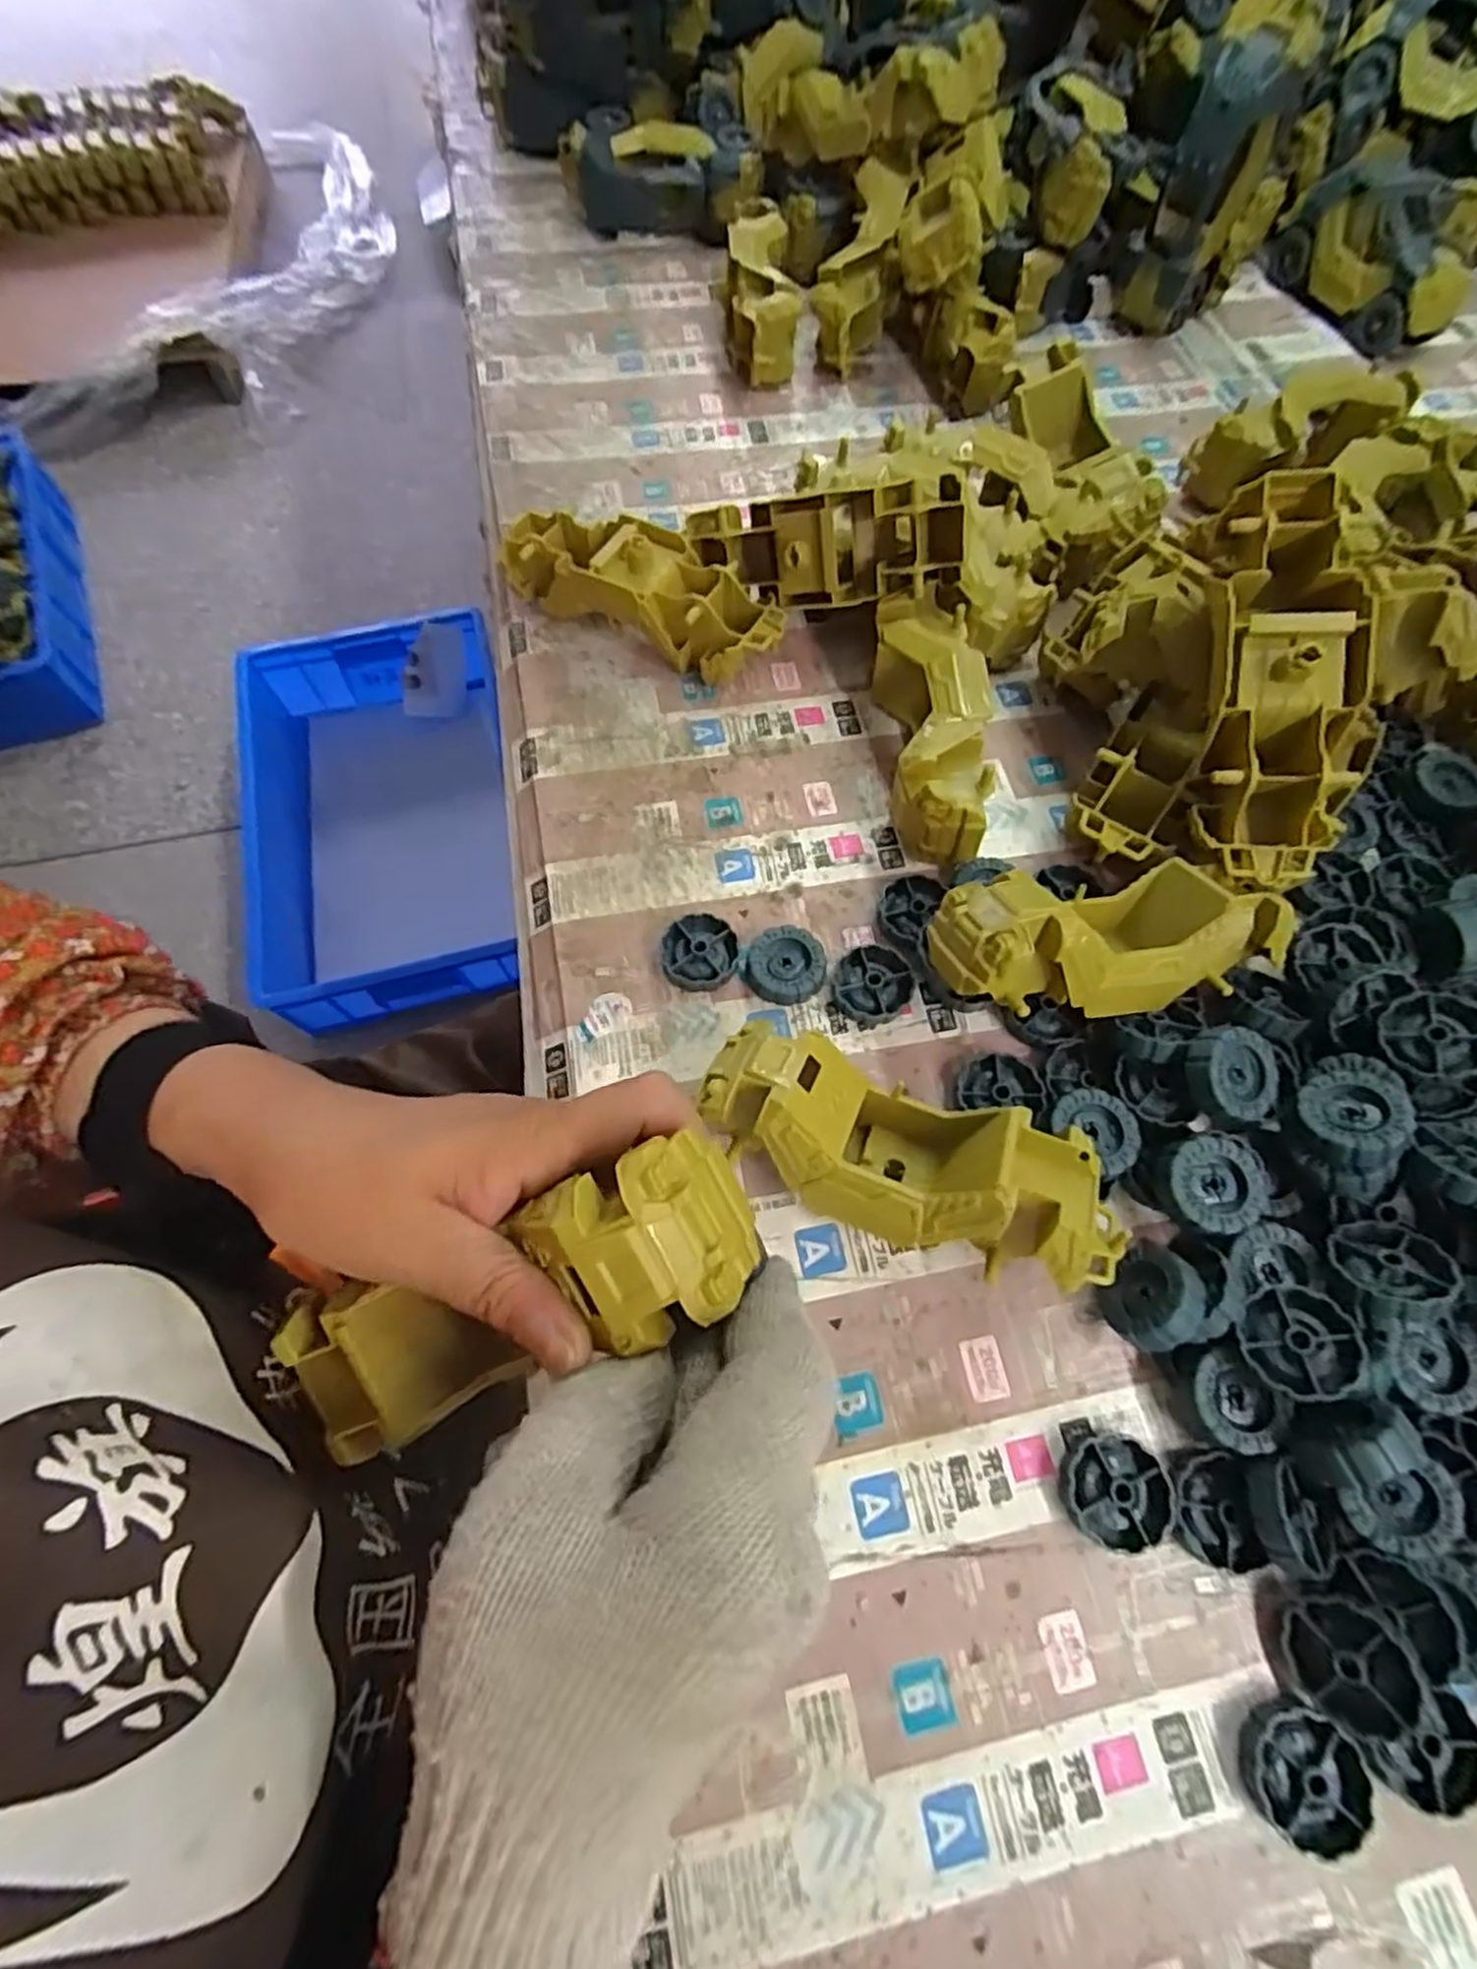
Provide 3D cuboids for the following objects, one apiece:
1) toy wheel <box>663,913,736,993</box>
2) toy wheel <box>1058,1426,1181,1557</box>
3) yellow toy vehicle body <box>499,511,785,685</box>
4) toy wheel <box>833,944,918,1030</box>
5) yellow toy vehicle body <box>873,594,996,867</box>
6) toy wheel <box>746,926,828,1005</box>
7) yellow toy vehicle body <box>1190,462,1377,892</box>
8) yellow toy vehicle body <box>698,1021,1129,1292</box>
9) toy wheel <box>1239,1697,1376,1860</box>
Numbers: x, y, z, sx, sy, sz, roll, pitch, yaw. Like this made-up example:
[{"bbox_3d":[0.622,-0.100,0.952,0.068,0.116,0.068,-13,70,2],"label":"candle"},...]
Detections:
[{"bbox_3d":[-0.019,-0.015,0.390,0.036,0.012,0.039,1,65,-1],"label":"toy wheel"},{"bbox_3d":[0.145,0.196,0.301,0.041,0.013,0.038,1,65,-1],"label":"toy wheel"},{"bbox_3d":[-0.058,-0.236,0.471,0.180,0.052,0.058,29,68,11],"label":"yellow toy vehicle body"},{"bbox_3d":[0.066,0.001,0.383,0.037,0.013,0.040,1,65,-1],"label":"toy wheel"},{"bbox_3d":[0.103,-0.137,0.424,0.049,0.059,0.153,0,65,-2],"label":"yellow toy vehicle body"},{"bbox_3d":[0.024,-0.008,0.387,0.037,0.013,0.039,1,65,-1],"label":"toy wheel"},{"bbox_3d":[0.245,-0.138,0.354,0.064,0.049,0.183,2,92,-1],"label":"yellow toy vehicle body"},{"bbox_3d":[0.068,0.073,0.322,0.168,0.067,0.060,20,66,7],"label":"yellow toy vehicle body"},{"bbox_3d":[0.194,0.272,0.269,0.038,0.012,0.037,1,65,-1],"label":"toy wheel"}]

